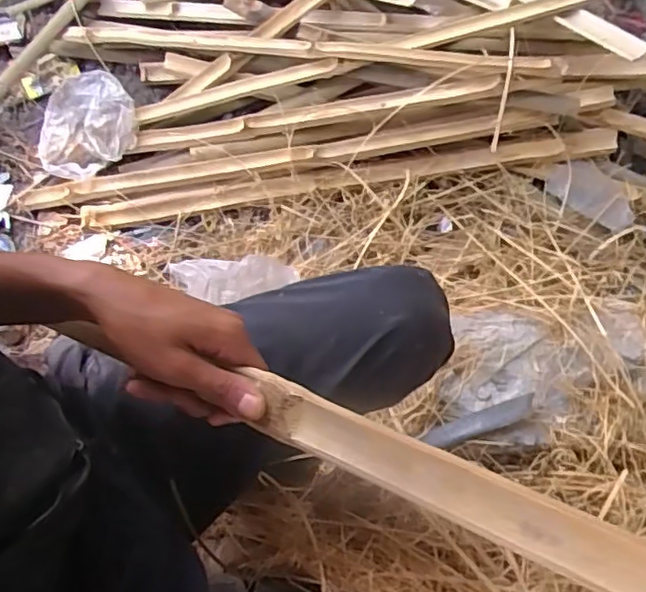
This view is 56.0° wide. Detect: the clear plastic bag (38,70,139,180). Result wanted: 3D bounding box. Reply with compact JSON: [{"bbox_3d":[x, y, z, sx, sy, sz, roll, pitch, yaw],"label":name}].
[{"bbox_3d":[-0.405,-0.286,1.034,0.173,0.080,0.142,-35,71,-13],"label":"clear plastic bag"}]

